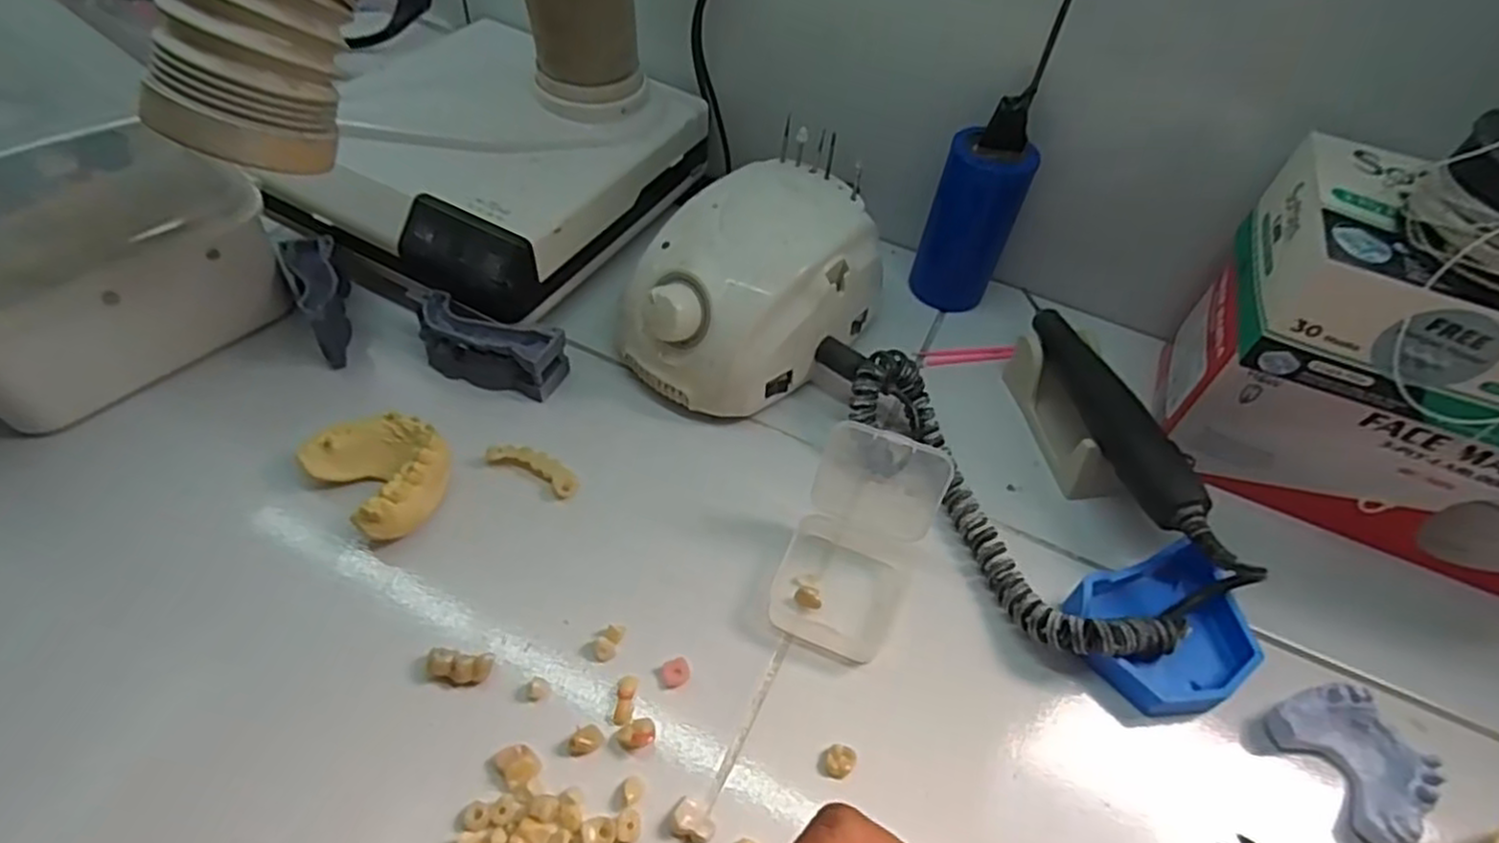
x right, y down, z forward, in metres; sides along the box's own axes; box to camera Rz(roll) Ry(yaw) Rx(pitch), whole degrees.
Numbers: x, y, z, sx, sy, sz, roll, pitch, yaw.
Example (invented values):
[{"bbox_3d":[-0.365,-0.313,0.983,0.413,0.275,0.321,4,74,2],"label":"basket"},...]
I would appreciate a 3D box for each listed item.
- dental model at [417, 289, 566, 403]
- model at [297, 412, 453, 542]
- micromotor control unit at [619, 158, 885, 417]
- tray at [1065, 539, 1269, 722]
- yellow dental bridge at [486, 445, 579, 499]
[{"bbox_3d":[-0.141,-0.039,0.403,0.076,0.031,0.030,15,51,7],"label":"dental model"},{"bbox_3d":[-0.174,0.021,0.352,0.064,0.024,0.051,37,57,23],"label":"model"},{"bbox_3d":[0.003,-0.073,0.413,0.094,0.085,0.139,37,56,23],"label":"micromotor control unit"},{"bbox_3d":[0.186,0.095,0.329,0.081,0.026,0.063,-12,53,-15],"label":"tray"},{"bbox_3d":[-0.108,0.022,0.370,0.048,0.007,0.016,22,52,12],"label":"yellow dental bridge"}]

